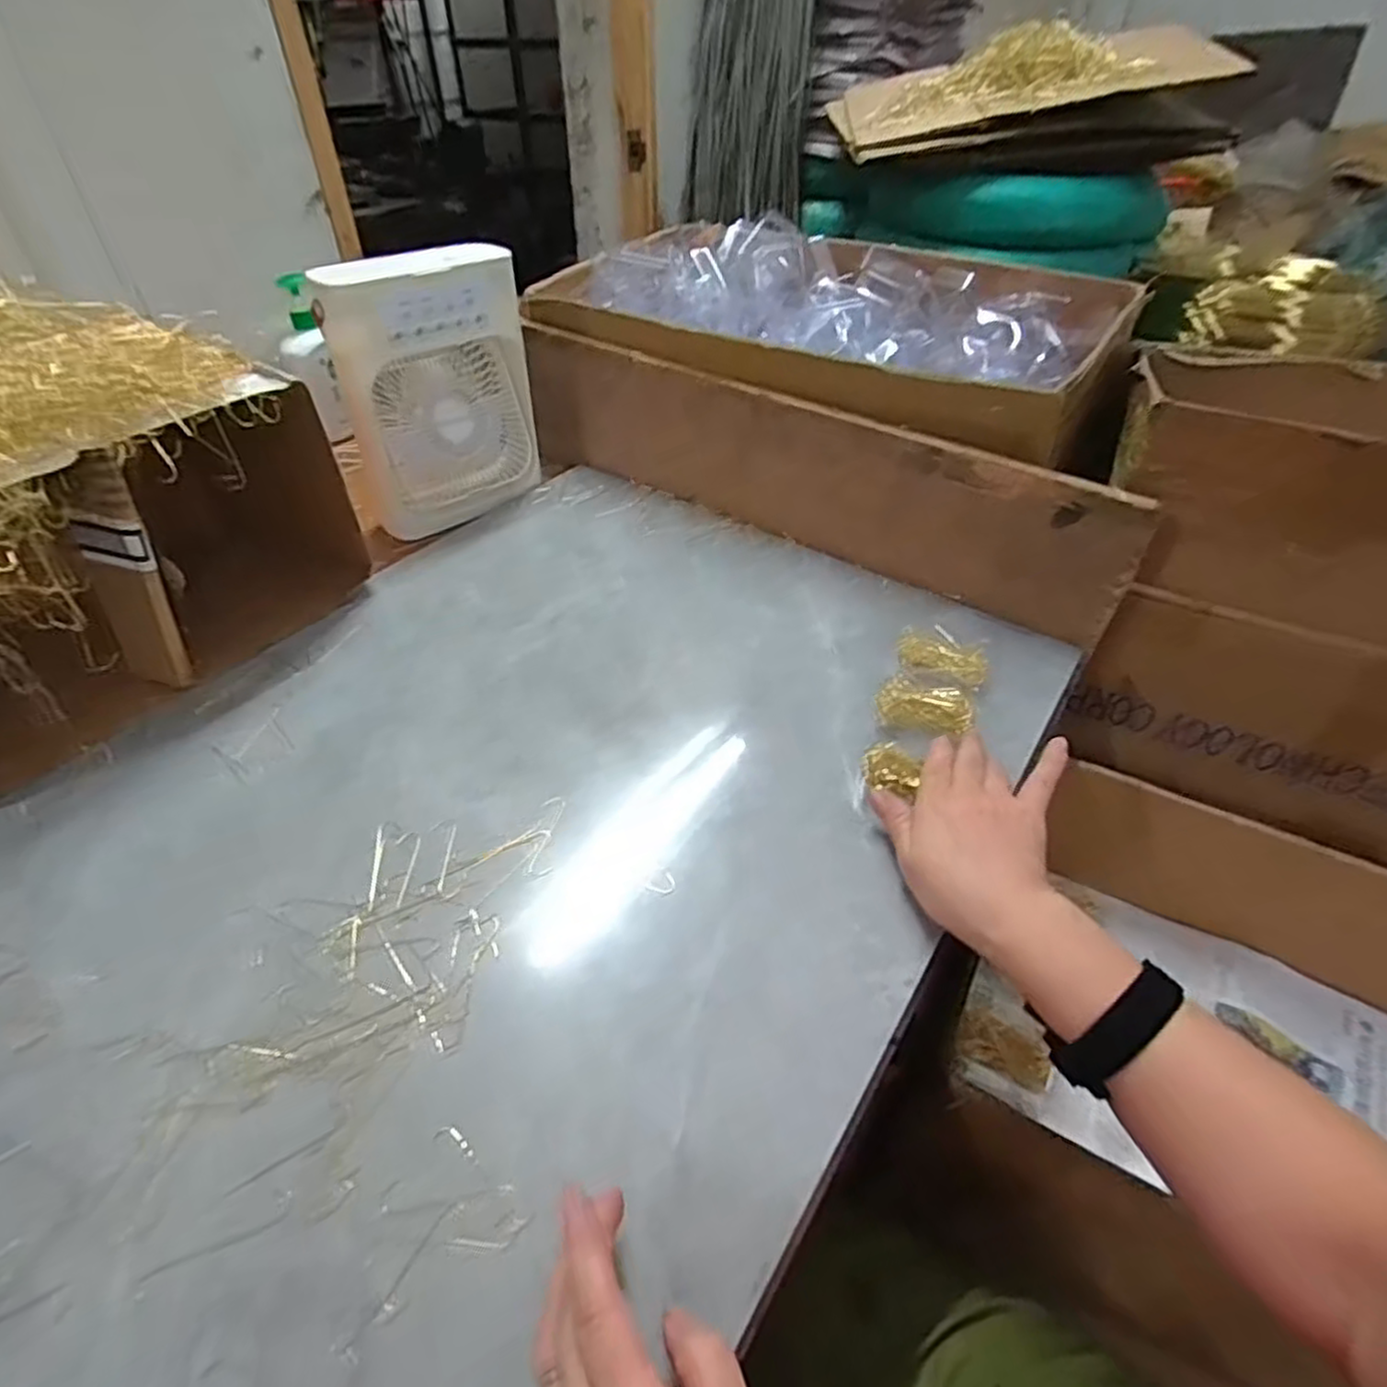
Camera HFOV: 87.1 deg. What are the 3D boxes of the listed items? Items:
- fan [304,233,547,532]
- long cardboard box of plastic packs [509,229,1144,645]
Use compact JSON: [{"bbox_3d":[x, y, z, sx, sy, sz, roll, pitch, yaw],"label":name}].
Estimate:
[{"bbox_3d":[-0.265,-0.316,0.771,0.195,0.246,0.063,-25,49,-25],"label":"fan"},{"bbox_3d":[0.184,-0.358,0.830,0.651,0.200,0.387,25,48,23],"label":"long cardboard box of plastic packs"}]

